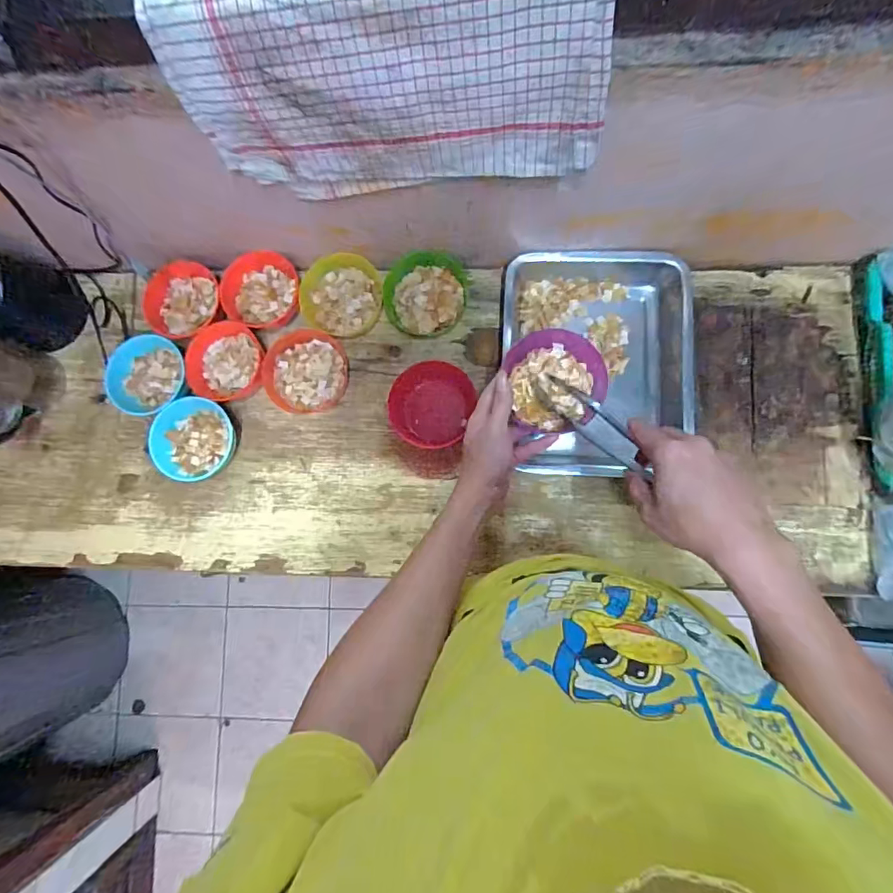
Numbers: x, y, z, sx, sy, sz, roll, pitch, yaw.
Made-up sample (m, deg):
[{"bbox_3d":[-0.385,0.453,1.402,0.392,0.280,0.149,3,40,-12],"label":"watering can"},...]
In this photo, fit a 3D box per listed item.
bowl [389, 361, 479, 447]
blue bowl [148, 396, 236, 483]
[{"bbox_3d":[-0.022,-0.057,0.681,0.103,0.042,0.109,0,83,4],"label":"bowl"},{"bbox_3d":[-0.347,-0.009,0.701,0.101,0.048,0.114,-1,83,4],"label":"blue bowl"}]

